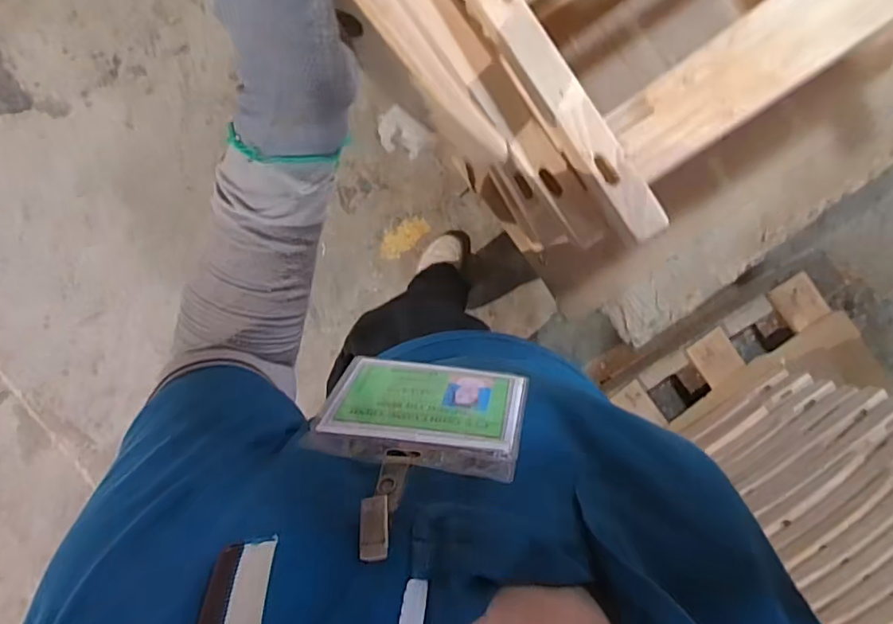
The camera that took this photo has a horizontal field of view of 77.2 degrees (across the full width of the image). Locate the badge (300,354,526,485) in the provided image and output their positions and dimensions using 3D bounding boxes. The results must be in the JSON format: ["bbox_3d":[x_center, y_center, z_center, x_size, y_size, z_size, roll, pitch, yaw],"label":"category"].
[{"bbox_3d":[-0.012,0.049,0.280,0.097,0.082,0.004,5,116,10],"label":"badge"}]

